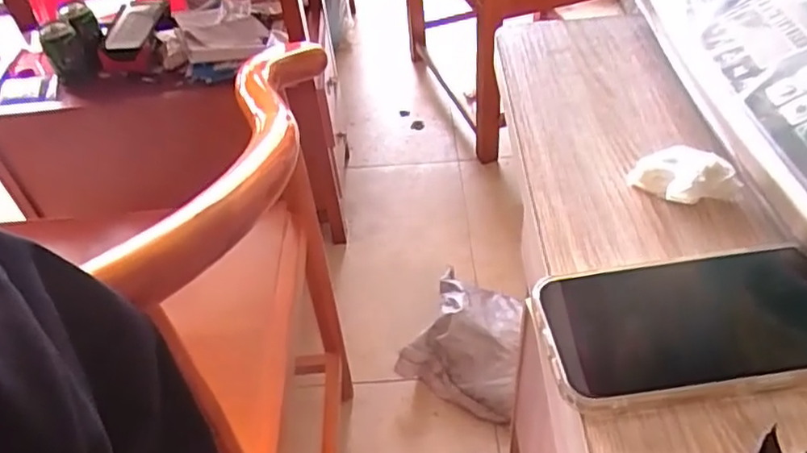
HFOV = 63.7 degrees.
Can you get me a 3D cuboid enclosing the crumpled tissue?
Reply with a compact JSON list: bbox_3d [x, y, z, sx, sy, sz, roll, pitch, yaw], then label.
[{"bbox_3d":[0.162,-0.027,0.376,0.051,0.026,0.034,-7,45,0],"label":"crumpled tissue"}]

